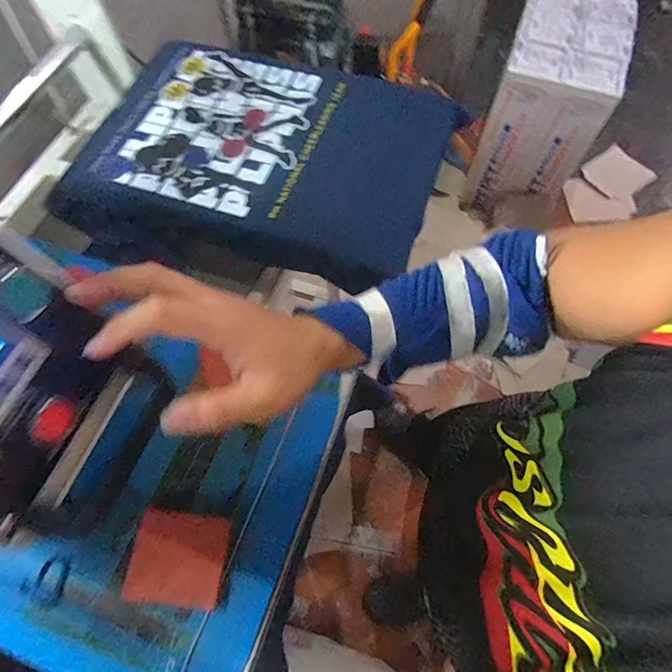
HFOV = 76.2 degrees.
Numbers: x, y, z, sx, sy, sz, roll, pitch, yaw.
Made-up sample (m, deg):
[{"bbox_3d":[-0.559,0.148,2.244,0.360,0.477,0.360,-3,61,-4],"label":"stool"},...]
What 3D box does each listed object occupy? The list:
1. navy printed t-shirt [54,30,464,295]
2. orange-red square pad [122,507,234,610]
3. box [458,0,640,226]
[{"bbox_3d":[-0.141,-0.326,0.774,0.624,0.078,0.455,20,67,11],"label":"navy printed t-shirt"},{"bbox_3d":[-0.155,0.220,0.428,0.089,0.021,0.079,4,65,4],"label":"orange-red square pad"},{"bbox_3d":[0.712,-0.778,1.487,0.317,0.494,0.503,20,67,11],"label":"box"}]

